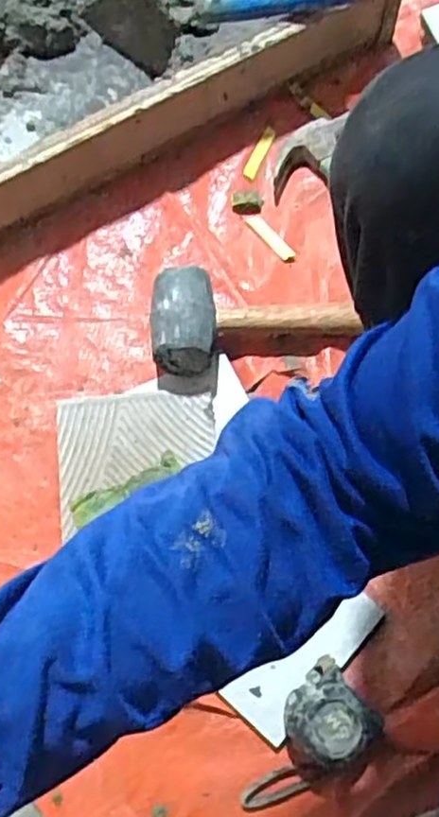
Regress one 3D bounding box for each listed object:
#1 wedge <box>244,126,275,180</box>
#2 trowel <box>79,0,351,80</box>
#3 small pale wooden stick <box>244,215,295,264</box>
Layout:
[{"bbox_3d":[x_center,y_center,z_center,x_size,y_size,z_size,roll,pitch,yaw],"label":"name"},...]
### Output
[{"bbox_3d":[0.044,-0.277,0.774,0.014,0.005,0.067,23,77,8],"label":"wedge"},{"bbox_3d":[0.007,-0.407,0.736,0.305,0.077,0.067,-2,74,14],"label":"trowel"},{"bbox_3d":[0.053,-0.176,0.743,0.013,0.004,0.070,-38,77,-8],"label":"small pale wooden stick"}]

